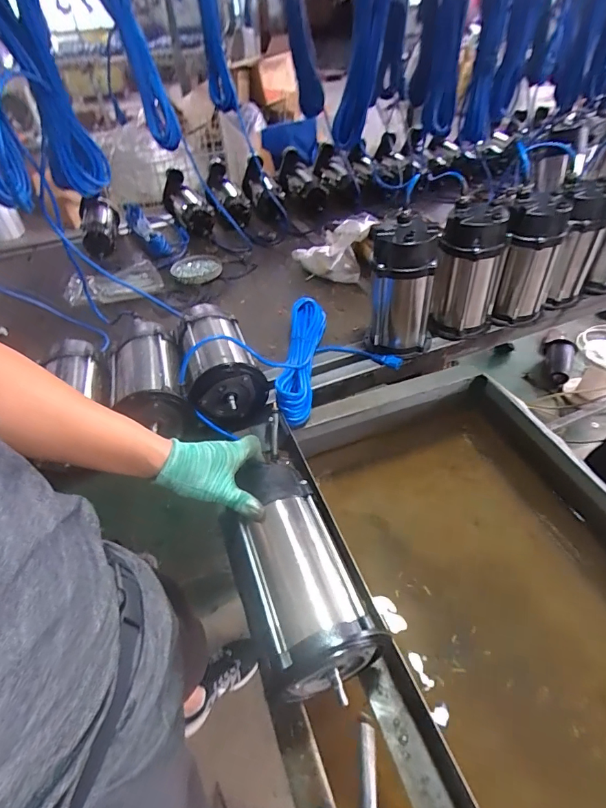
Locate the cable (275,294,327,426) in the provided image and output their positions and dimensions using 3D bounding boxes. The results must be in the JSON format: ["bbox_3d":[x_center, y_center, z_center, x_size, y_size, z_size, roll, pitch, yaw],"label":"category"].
[{"bbox_3d":[-0.007,-0.103,0.877,0.075,0.069,0.359,3,45,7],"label":"cable"}]

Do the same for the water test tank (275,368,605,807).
[{"bbox_3d":[0.234,0.310,0.643,0.587,0.221,0.765,-17,46,-12],"label":"water test tank"}]

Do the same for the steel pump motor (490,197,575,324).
[{"bbox_3d":[0.474,-0.292,0.893,0.112,0.248,0.112,21,50,23],"label":"steel pump motor"}]

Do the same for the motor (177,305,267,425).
[{"bbox_3d":[-0.171,-0.086,0.831,0.133,0.121,0.253,-16,46,-12],"label":"motor"}]

